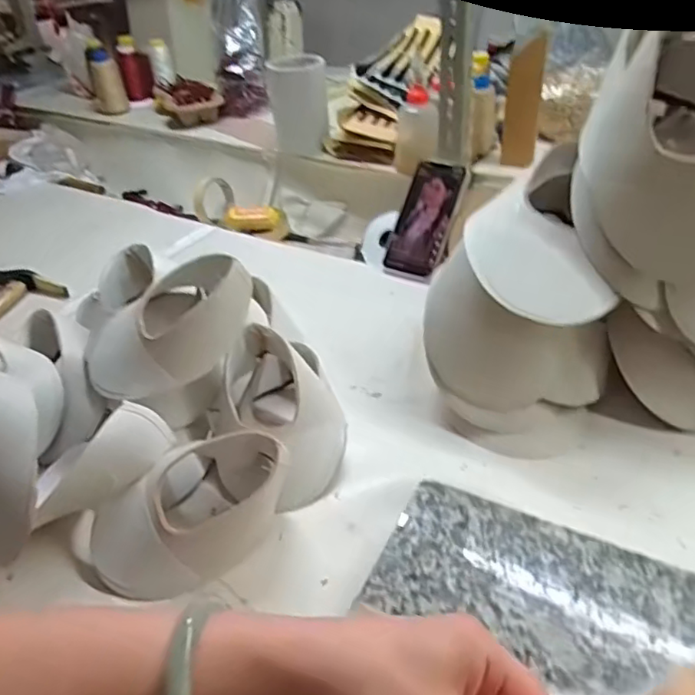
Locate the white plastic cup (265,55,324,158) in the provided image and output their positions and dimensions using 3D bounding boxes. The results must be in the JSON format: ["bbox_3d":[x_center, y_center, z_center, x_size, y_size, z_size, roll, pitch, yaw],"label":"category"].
[{"bbox_3d":[-0.078,-0.395,0.989,0.086,0.152,0.105,-7,38,-1],"label":"white plastic cup"}]

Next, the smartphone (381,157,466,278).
[{"bbox_3d":[0.106,-0.178,0.819,0.076,0.155,0.011,20,2,29],"label":"smartphone"}]

